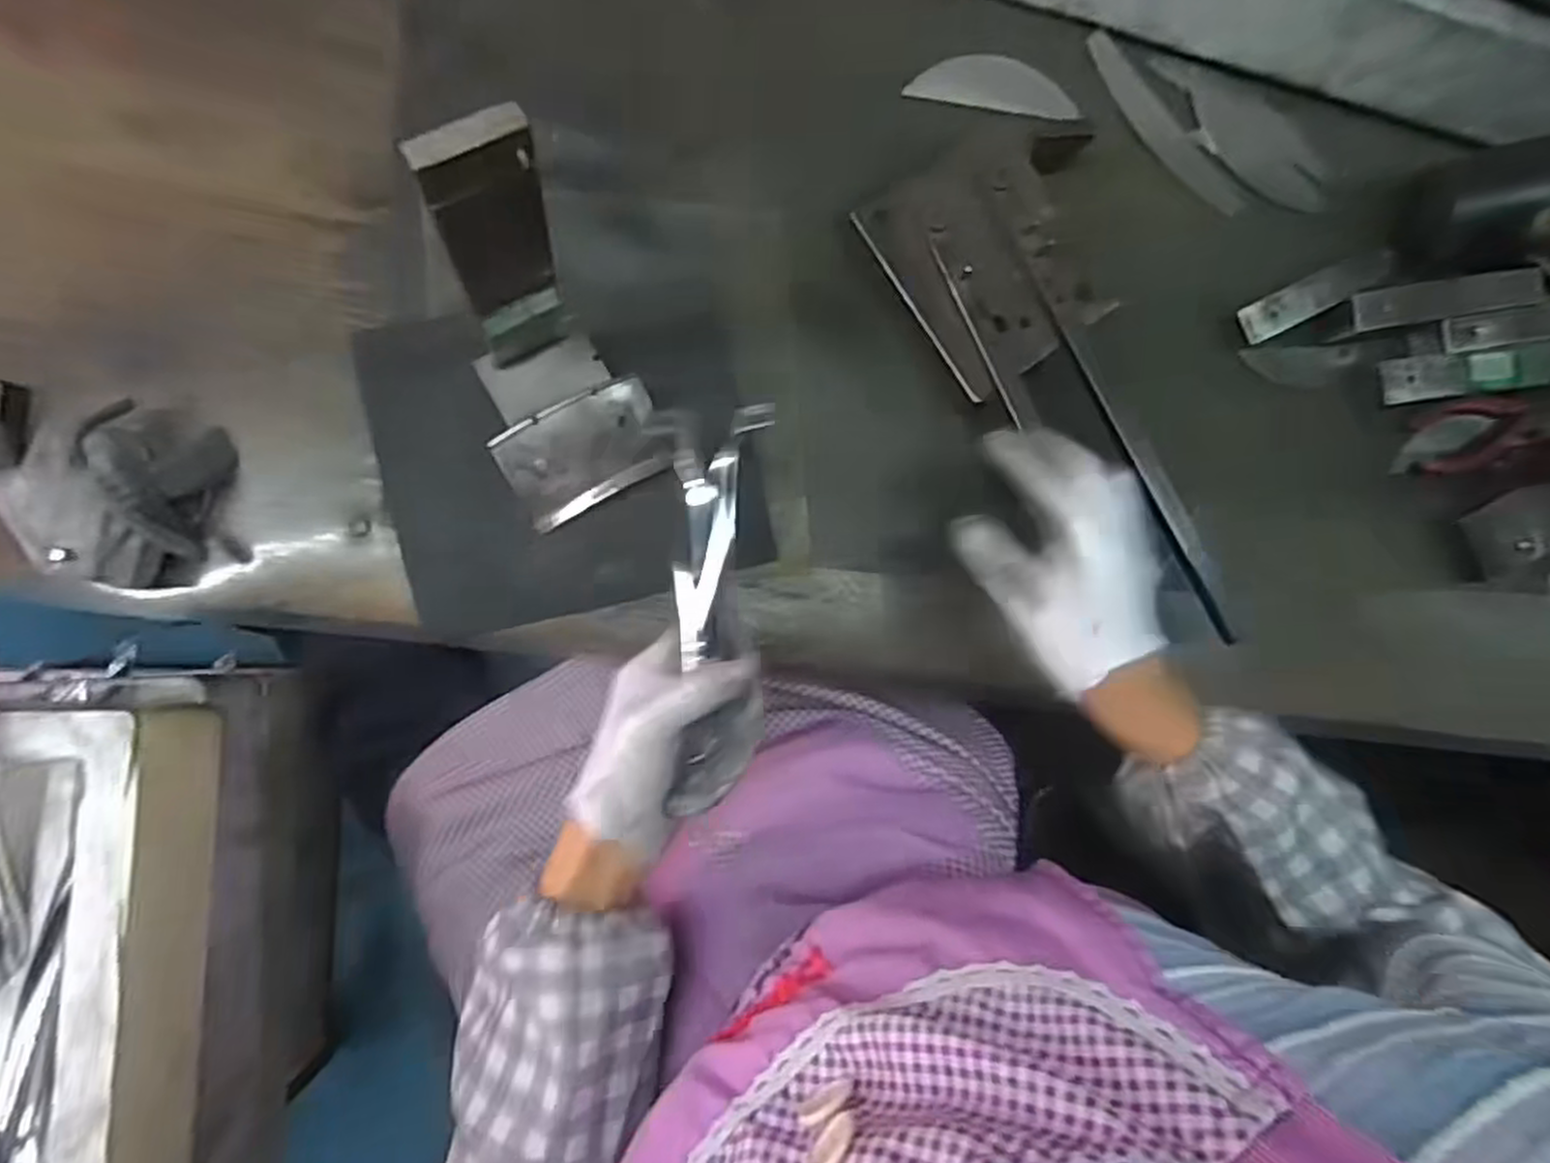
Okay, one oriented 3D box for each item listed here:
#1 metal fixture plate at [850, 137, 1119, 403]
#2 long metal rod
[{"bbox_3d":[0.134,-0.198,0.479,0.116,0.021,0.133,-35,94,-8],"label":"metal fixture plate"},{"bbox_3d":[0.214,-0.098,0.490,0.015,0.015,0.313,-30,93,-10],"label":"long metal rod"}]

